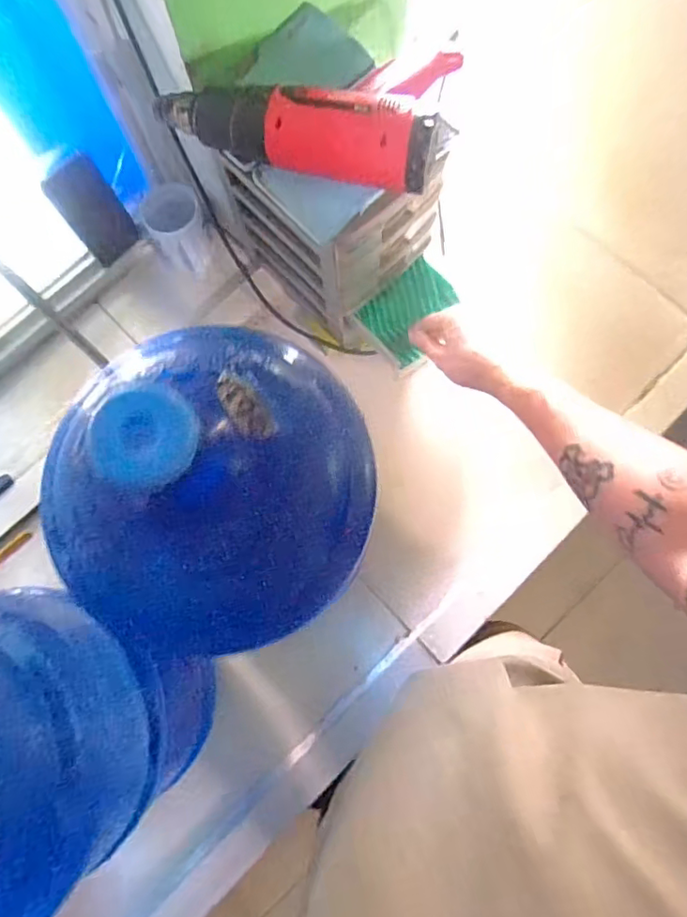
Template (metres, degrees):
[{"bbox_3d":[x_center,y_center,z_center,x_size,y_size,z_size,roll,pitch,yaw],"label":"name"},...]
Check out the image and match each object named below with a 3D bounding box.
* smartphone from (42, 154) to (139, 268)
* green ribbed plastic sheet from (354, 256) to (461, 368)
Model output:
[{"bbox_3d":[-0.338,-0.335,0.770,0.010,0.153,0.071,38,78,20],"label":"smartphone"},{"bbox_3d":[0.090,-0.193,0.739,0.118,0.011,0.095,-43,88,1],"label":"green ribbed plastic sheet"}]

